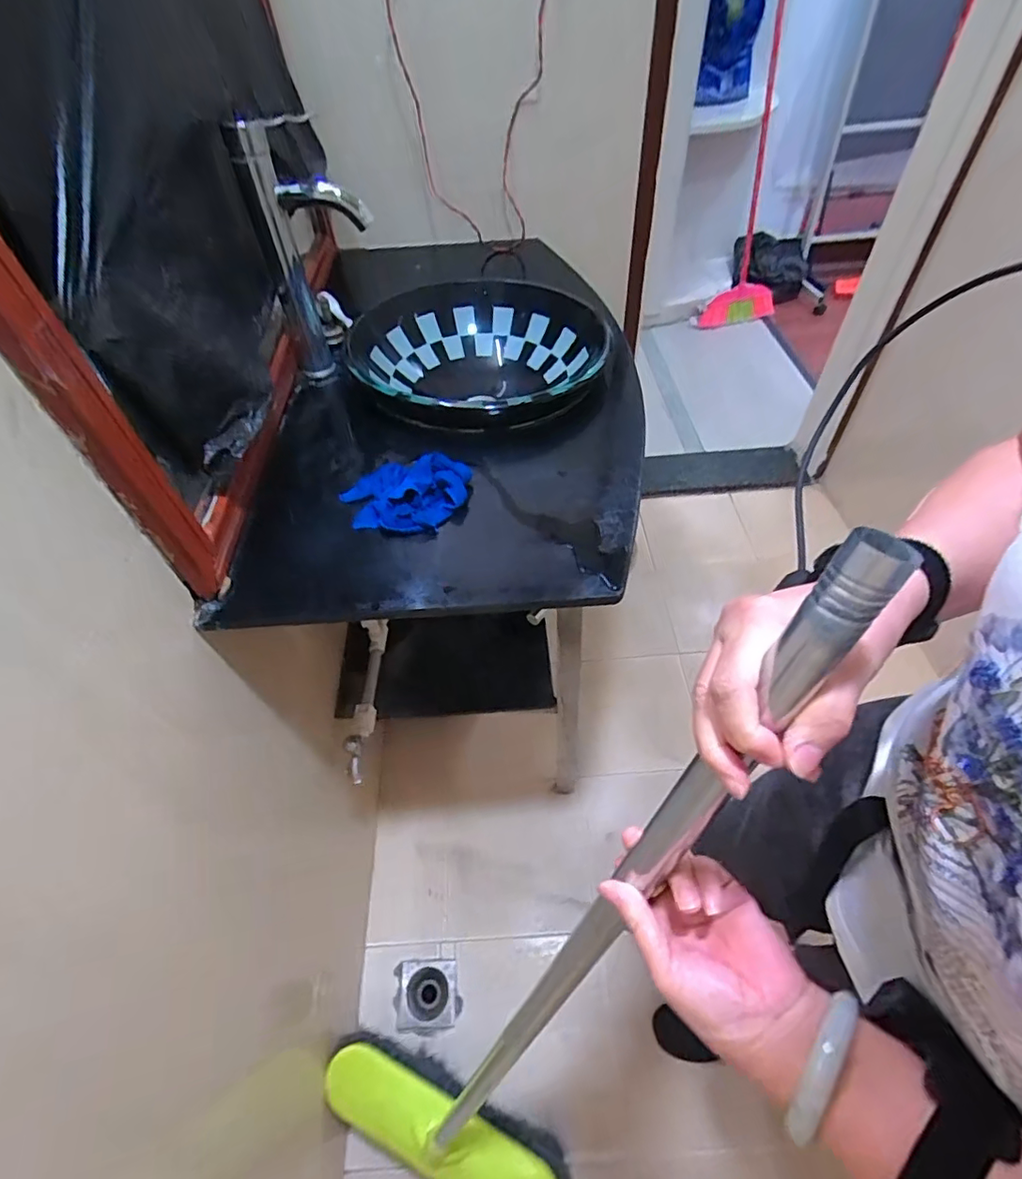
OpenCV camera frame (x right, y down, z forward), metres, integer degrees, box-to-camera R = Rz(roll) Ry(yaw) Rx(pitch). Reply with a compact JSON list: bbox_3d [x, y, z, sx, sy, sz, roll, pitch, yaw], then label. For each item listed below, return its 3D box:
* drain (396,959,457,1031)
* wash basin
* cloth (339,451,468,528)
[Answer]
[{"bbox_3d":[-0.155,0.751,1.035,0.102,0.020,0.101,-4,50,0],"label":"drain"},{"bbox_3d":[-0.024,-0.370,0.899,0.369,0.111,0.344,-2,50,2],"label":"wash basin"},{"bbox_3d":[-0.128,-0.118,0.672,0.152,0.037,0.095,-4,53,-2],"label":"cloth"}]

